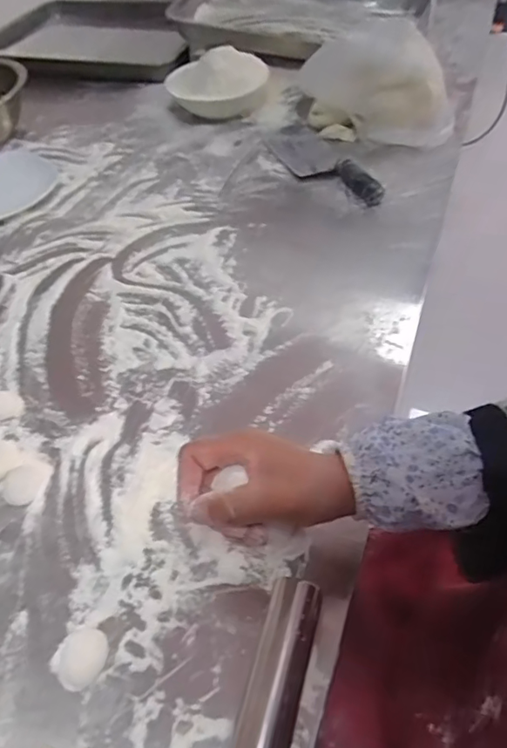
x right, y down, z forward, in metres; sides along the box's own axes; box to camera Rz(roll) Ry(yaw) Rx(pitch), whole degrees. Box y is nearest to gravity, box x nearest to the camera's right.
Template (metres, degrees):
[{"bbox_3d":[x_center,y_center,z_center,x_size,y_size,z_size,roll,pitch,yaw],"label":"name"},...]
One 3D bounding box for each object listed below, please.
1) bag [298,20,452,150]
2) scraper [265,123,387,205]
[{"bbox_3d":[0.161,-0.412,0.754,0.237,0.128,0.096,24,58,22],"label":"bag"},{"bbox_3d":[0.096,-0.299,0.757,0.073,0.036,0.238,-29,55,-17],"label":"scraper"}]

